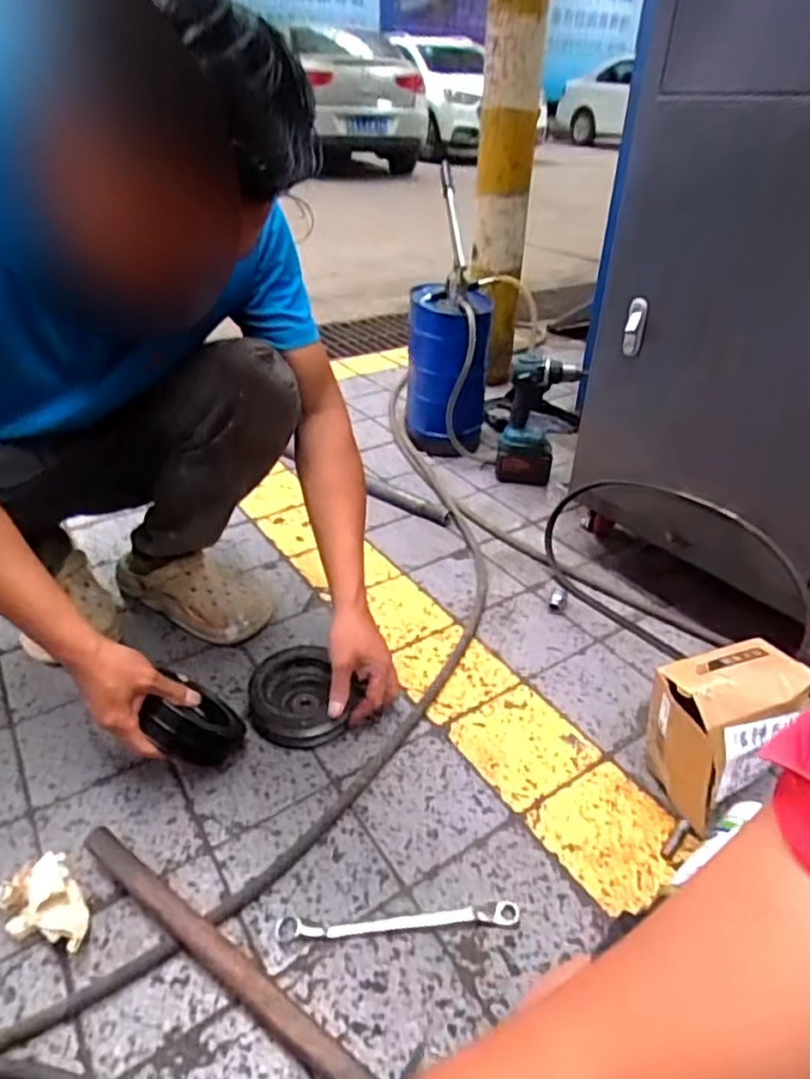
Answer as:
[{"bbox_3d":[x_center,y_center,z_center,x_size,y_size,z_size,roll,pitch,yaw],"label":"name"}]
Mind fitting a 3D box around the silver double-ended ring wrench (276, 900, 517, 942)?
[{"bbox_3d":[-0.006,0.376,0.637,0.235,0.010,0.019,-2,35,-4],"label":"silver double-ended ring wrench"}]

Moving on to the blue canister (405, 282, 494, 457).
[{"bbox_3d":[0.094,-0.368,1.461,0.177,0.334,0.218,2,34,1],"label":"blue canister"}]

